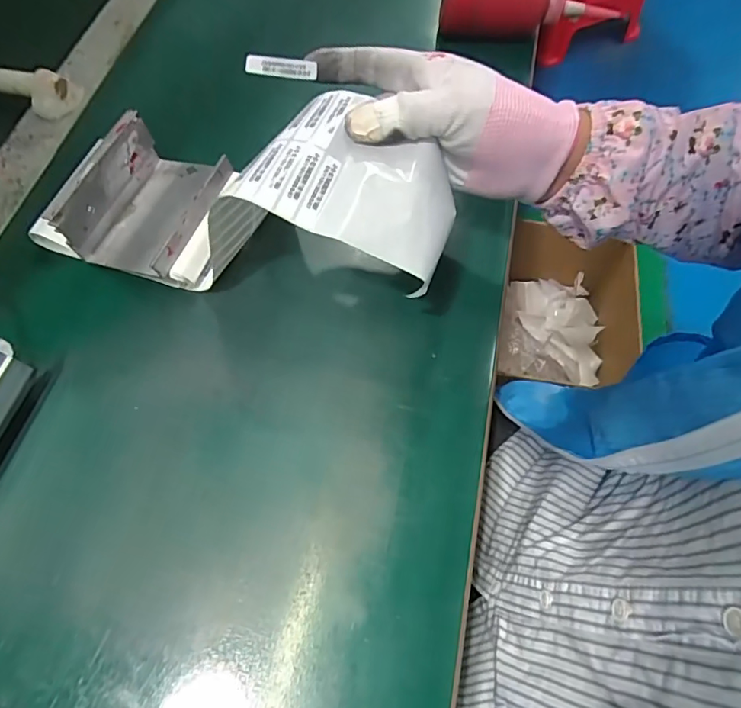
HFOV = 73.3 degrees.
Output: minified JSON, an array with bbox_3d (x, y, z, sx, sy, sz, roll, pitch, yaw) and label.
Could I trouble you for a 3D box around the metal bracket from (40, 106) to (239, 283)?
[{"bbox_3d":[-0.165,-0.115,0.379,0.096,0.054,0.113,19,67,8],"label":"metal bracket"}]

